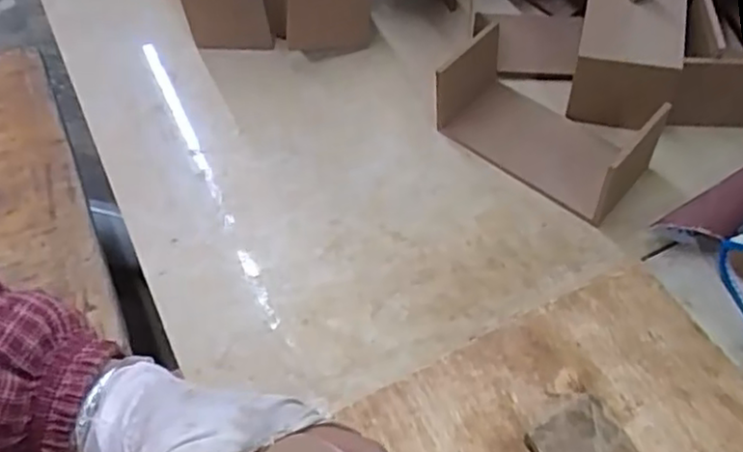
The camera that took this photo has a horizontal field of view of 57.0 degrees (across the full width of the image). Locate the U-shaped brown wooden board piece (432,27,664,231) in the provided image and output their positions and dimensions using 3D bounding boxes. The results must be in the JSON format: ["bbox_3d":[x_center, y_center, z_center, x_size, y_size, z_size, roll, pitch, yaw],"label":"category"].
[{"bbox_3d":[0.112,-0.067,0.436,0.130,0.054,0.064,35,64,26],"label":"U-shaped brown wooden board piece"}]

